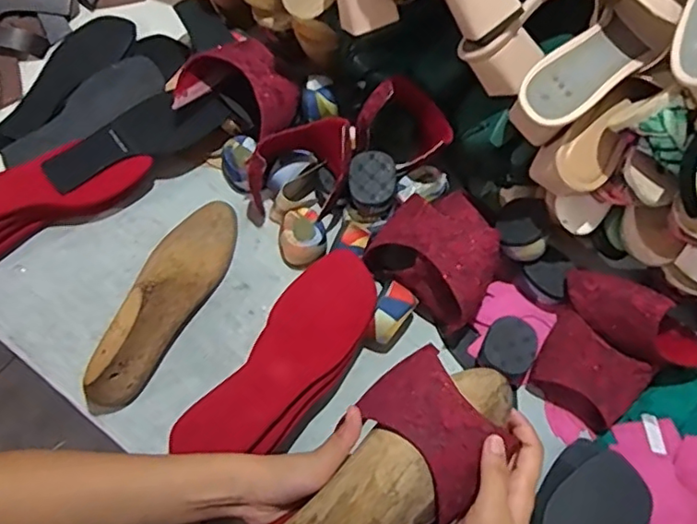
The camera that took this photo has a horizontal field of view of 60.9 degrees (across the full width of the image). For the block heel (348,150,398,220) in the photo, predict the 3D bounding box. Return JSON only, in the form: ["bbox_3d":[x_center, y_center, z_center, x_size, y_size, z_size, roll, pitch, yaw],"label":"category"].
[{"bbox_3d":[0.026,-0.082,0.637,0.051,0.048,0.059,2,67,0],"label":"block heel"}]

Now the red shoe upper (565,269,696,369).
[{"bbox_3d":[0.283,0.059,0.562,0.132,0.092,0.070,29,69,-7],"label":"red shoe upper"}]

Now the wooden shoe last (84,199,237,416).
[{"bbox_3d":[-0.184,0.035,0.594,0.064,0.077,0.238,19,68,7],"label":"wooden shoe last"}]

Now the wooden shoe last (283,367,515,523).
[{"bbox_3d":[0.023,0.157,0.398,0.232,0.073,0.063,-38,73,-15],"label":"wooden shoe last"}]

